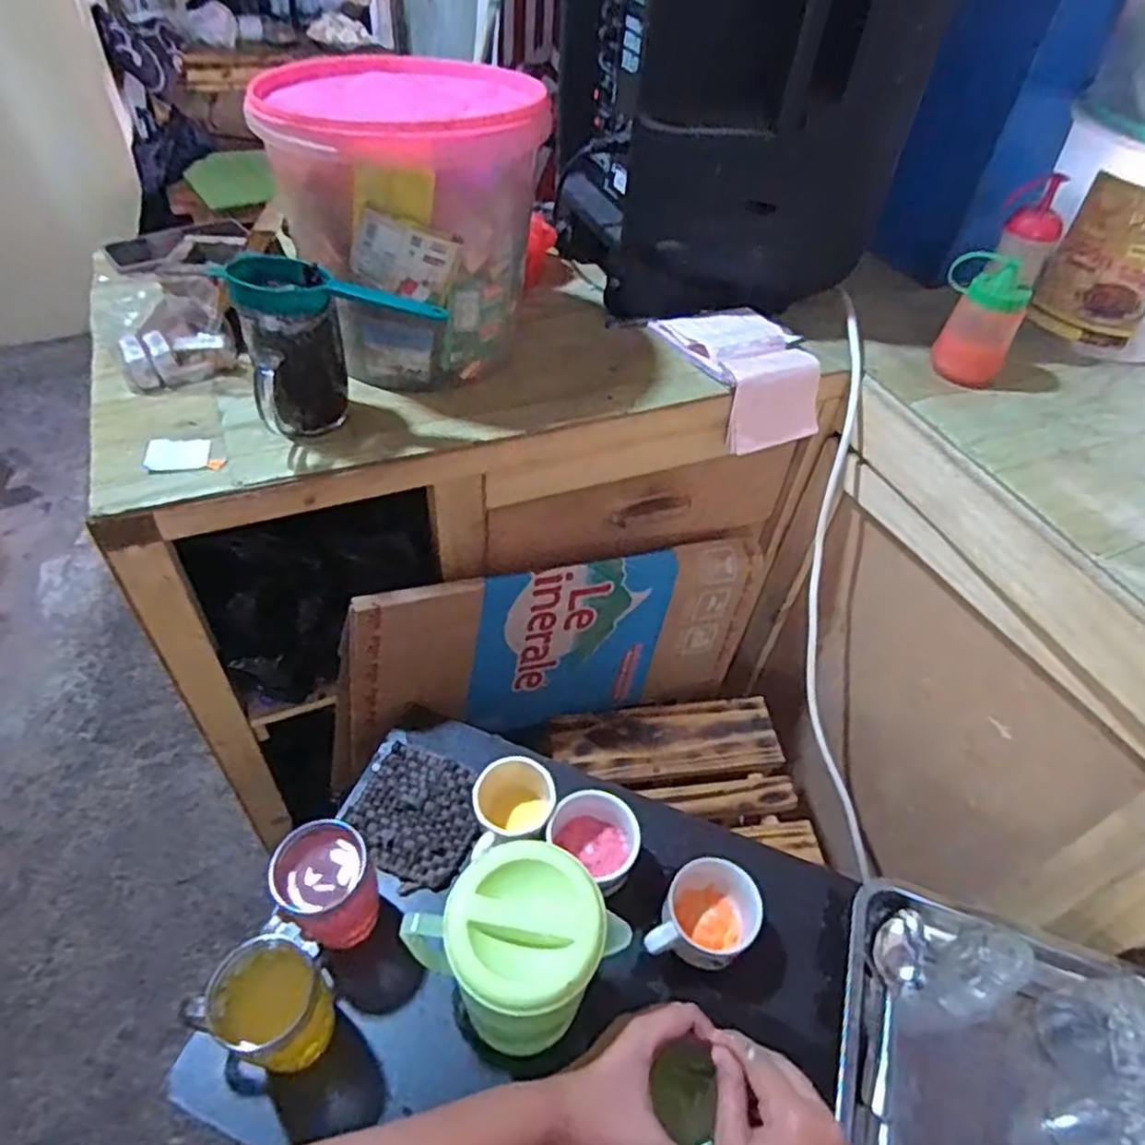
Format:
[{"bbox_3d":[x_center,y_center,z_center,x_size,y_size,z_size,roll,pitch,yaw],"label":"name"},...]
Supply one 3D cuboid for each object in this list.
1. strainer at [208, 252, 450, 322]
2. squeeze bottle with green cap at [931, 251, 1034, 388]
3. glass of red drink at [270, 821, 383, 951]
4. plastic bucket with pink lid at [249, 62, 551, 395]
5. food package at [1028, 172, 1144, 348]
[{"bbox_3d":[-0.202,-0.242,0.624,0.185,0.030,0.072,-2,46,-30],"label":"strainer"},{"bbox_3d":[0.447,-0.281,0.799,0.063,0.115,0.078,0,48,-4],"label":"squeeze bottle with green cap"},{"bbox_3d":[-0.211,0.273,0.630,0.072,0.114,0.072,2,48,-2],"label":"glass of red drink"},{"bbox_3d":[-0.159,-0.341,0.721,0.236,0.244,0.228,-16,51,-17],"label":"plastic bucket with pink lid"},{"bbox_3d":[0.611,-0.349,0.824,0.116,0.159,0.032,31,53,22],"label":"food package"}]

